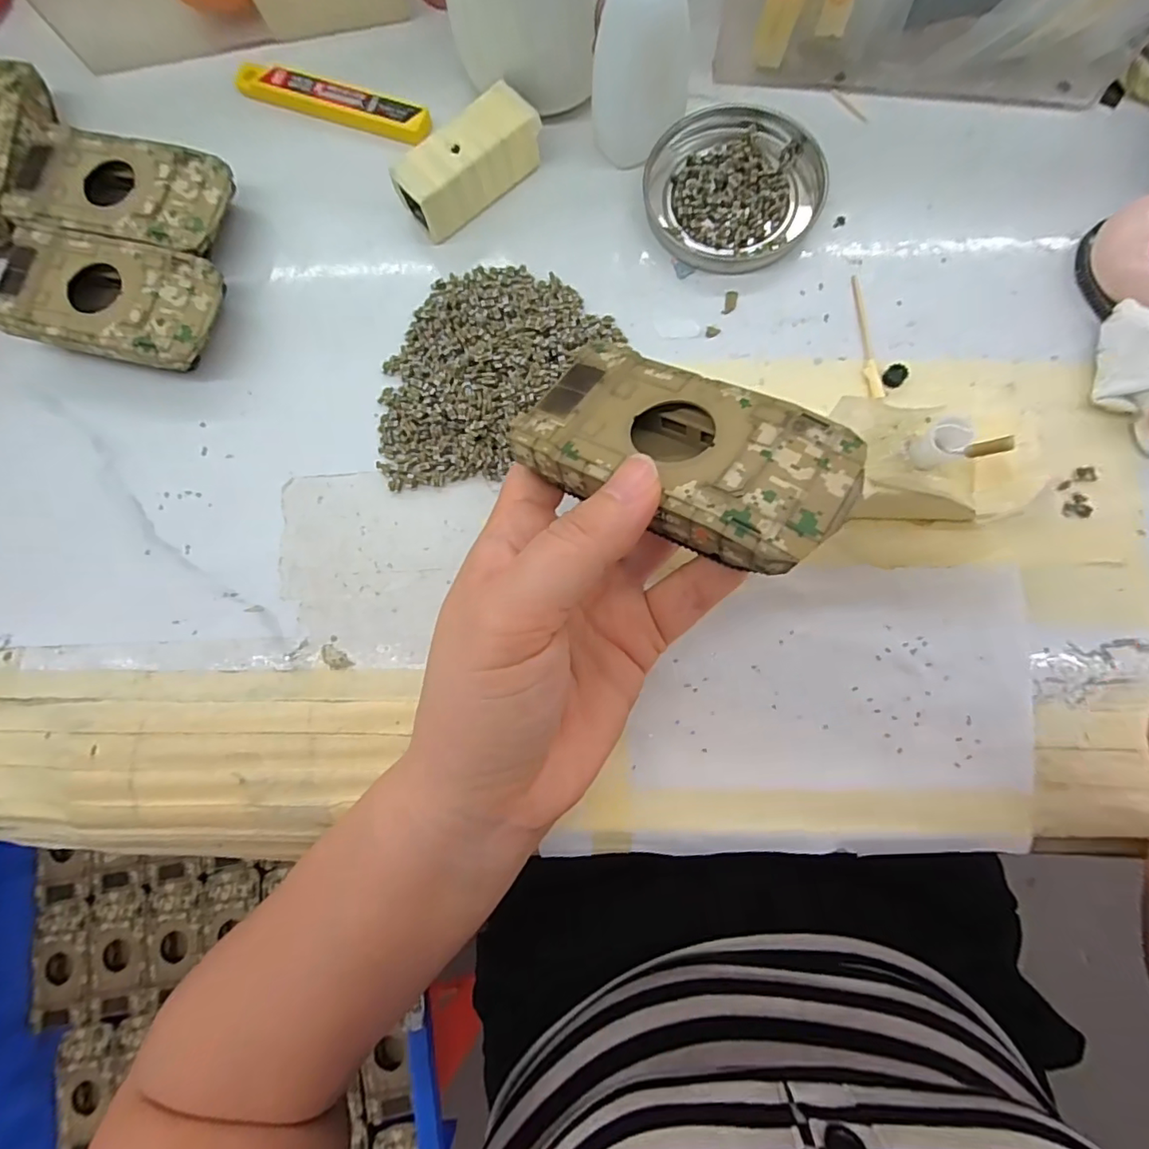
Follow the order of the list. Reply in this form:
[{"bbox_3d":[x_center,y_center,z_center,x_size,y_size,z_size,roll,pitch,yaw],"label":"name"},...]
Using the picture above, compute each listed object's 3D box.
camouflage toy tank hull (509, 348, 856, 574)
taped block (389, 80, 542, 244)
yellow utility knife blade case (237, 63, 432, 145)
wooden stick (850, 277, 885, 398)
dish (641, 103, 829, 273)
[{"bbox_3d":[0.033,-0.035,0.169,0.097,0.020,0.054,28,69,23],"label":"camouflage toy tank hull"},{"bbox_3d":[-0.050,-0.185,0.254,0.068,0.025,0.027,-40,81,-3],"label":"taped block"},{"bbox_3d":[-0.119,-0.232,0.274,0.102,0.006,0.020,21,83,7],"label":"yellow utility knife blade case"},{"bbox_3d":[0.126,-0.104,0.242,0.006,0.004,0.059,-6,81,2],"label":"wooden stick"},{"bbox_3d":[0.074,-0.178,0.256,0.080,0.007,0.077,-1,81,3],"label":"dish"}]

